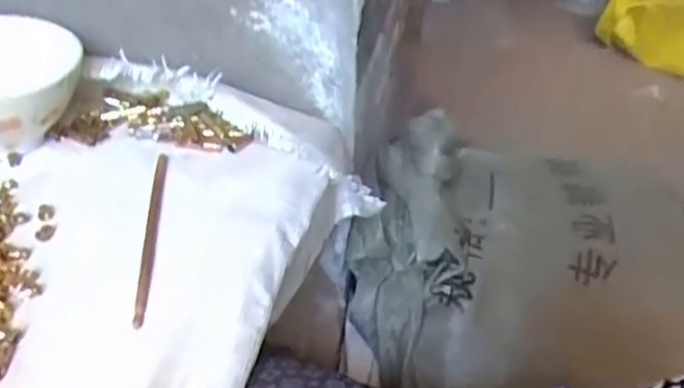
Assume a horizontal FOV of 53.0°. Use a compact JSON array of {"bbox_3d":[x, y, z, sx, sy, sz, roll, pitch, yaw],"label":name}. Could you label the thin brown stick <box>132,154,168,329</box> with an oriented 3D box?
[{"bbox_3d":[-0.134,0.024,0.487,0.009,0.005,0.176,0,38,-9],"label":"thin brown stick"}]

